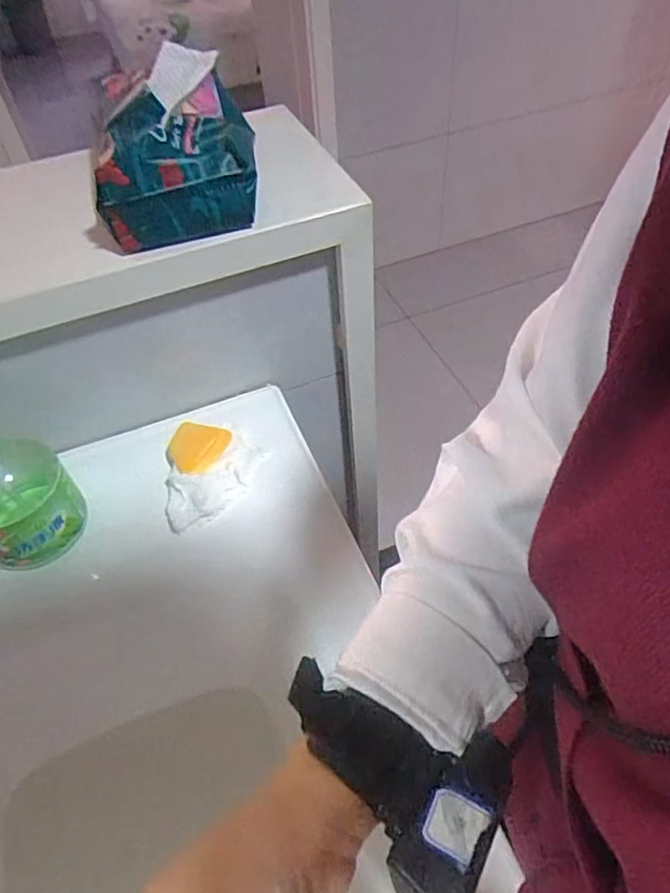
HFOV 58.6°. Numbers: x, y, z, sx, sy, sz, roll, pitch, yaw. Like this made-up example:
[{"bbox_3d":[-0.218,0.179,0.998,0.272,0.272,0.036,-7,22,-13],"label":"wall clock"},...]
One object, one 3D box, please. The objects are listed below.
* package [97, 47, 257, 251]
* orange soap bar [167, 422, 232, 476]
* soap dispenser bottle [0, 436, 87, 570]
[{"bbox_3d":[-0.129,-0.242,0.478,0.128,0.104,0.157,-15,50,-7],"label":"package"},{"bbox_3d":[-0.125,-0.001,0.547,0.054,0.020,0.047,-32,54,-20],"label":"orange soap bar"},{"bbox_3d":[-0.256,0.019,0.451,0.087,0.159,0.084,32,60,28],"label":"soap dispenser bottle"}]

